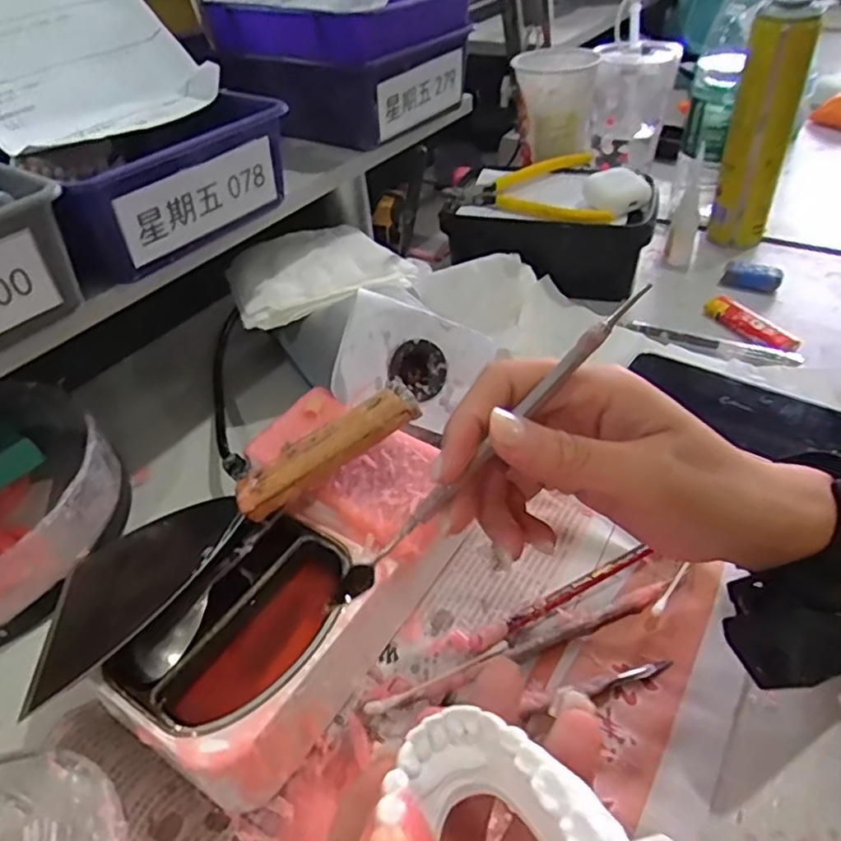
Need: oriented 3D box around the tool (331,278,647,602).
[{"bbox_3d":[0.024,0.011,0.236,0.160,0.007,0.008,-46,48,5],"label":"tool"}]

